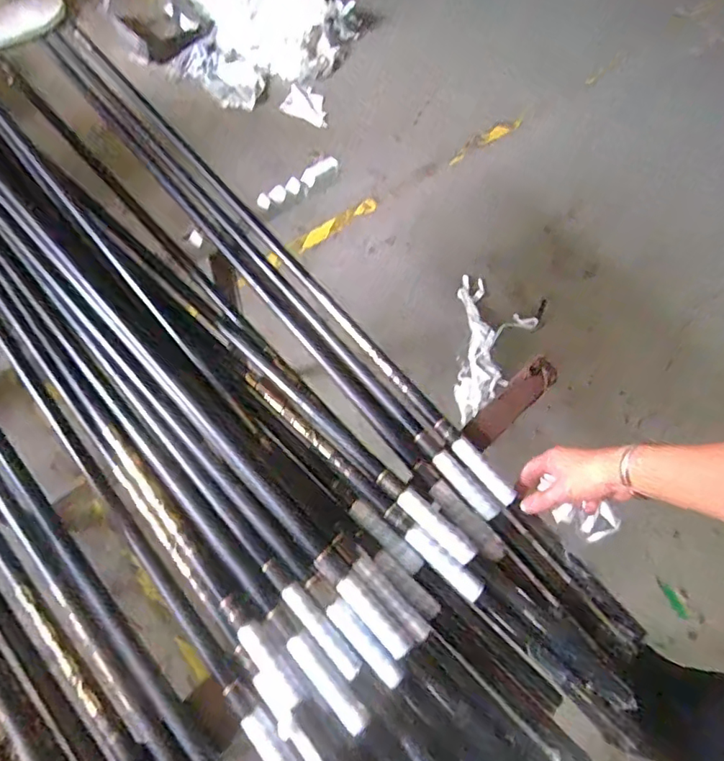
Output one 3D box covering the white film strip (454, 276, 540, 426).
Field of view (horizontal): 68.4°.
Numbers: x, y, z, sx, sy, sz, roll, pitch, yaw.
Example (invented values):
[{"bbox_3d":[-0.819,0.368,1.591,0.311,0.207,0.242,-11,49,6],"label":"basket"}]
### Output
[{"bbox_3d":[0.361,-0.095,1.376,0.220,0.066,0.438,9,64,-3],"label":"white film strip"}]

